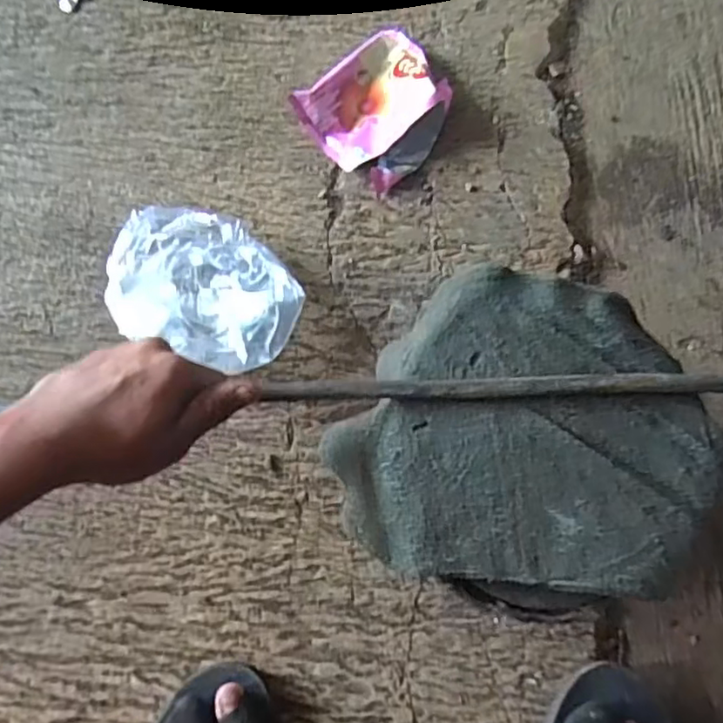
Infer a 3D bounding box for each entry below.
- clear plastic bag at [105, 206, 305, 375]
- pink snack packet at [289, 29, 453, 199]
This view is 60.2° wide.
[{"bbox_3d":[-0.150,-0.069,0.605,0.186,0.052,0.157,19,75,6],"label":"clear plastic bag"},{"bbox_3d":[0.025,-0.273,0.665,0.137,0.035,0.156,42,78,11],"label":"pink snack packet"}]

